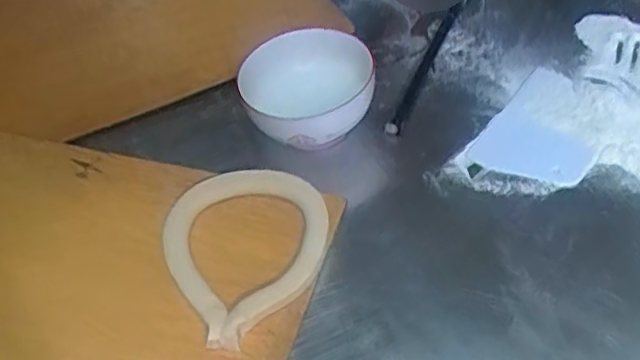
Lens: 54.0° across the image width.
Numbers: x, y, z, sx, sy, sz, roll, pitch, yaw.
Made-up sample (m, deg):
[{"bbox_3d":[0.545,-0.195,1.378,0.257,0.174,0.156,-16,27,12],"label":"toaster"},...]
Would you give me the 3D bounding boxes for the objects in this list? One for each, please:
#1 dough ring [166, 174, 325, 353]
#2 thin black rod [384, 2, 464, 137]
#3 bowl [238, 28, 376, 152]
[{"bbox_3d":[-0.063,0.052,0.556,0.142,0.022,0.162,-29,48,-15],"label":"dough ring"},{"bbox_3d":[0.121,-0.132,0.712,0.018,0.006,0.239,12,51,22],"label":"thin black rod"},{"bbox_3d":[-0.010,-0.094,0.654,0.139,0.066,0.139,-6,47,6],"label":"bowl"}]

